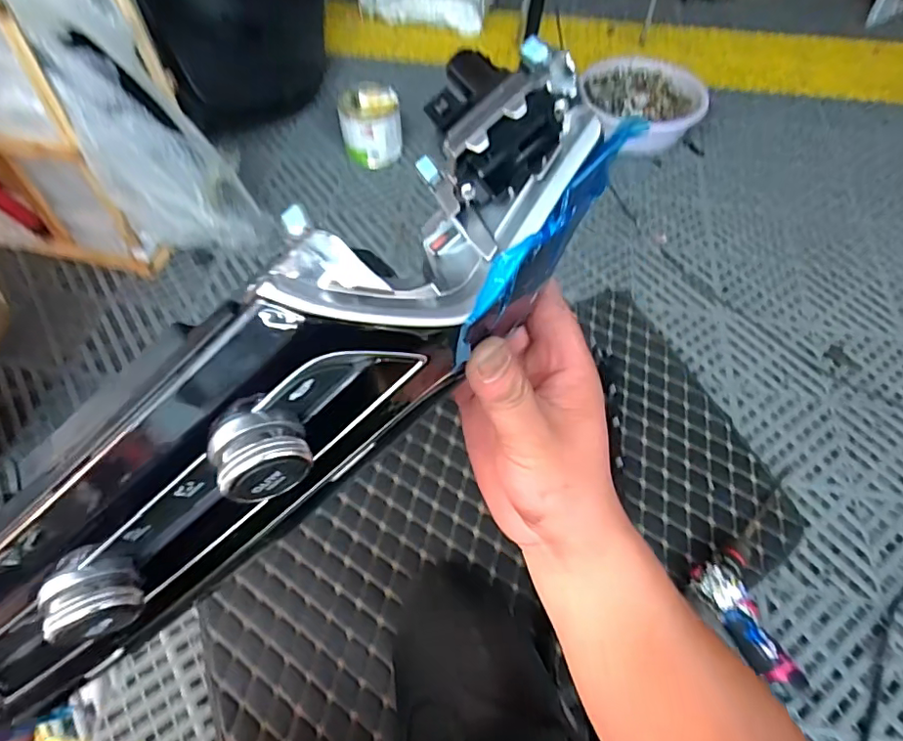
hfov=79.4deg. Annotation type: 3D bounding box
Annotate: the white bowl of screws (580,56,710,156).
[{"bbox_3d":[0.575,-0.822,1.668,0.313,0.134,0.348,-19,58,-13],"label":"white bowl of screws"}]

